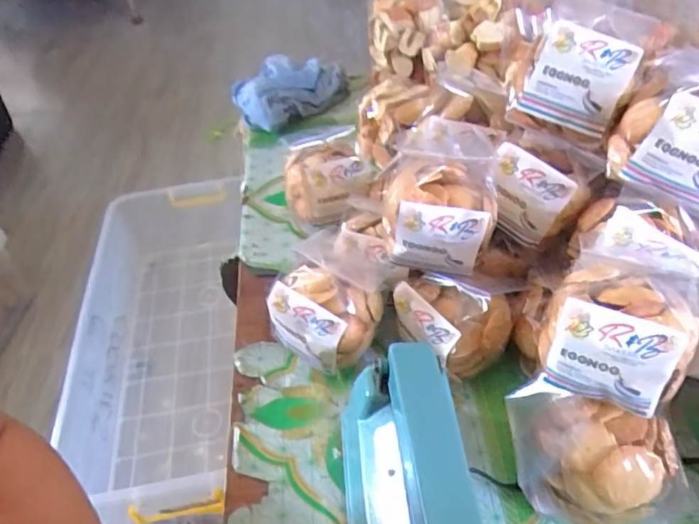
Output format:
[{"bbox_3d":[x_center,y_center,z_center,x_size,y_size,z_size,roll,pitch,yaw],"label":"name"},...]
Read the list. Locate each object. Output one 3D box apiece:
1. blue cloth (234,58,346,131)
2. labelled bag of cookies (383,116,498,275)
[{"bbox_3d":[-0.087,-0.252,0.822,0.164,0.055,0.101,-36,53,-26],"label":"blue cloth"},{"bbox_3d":[0.076,-0.052,0.471,0.092,0.104,0.089,5,47,10],"label":"labelled bag of cookies"}]

